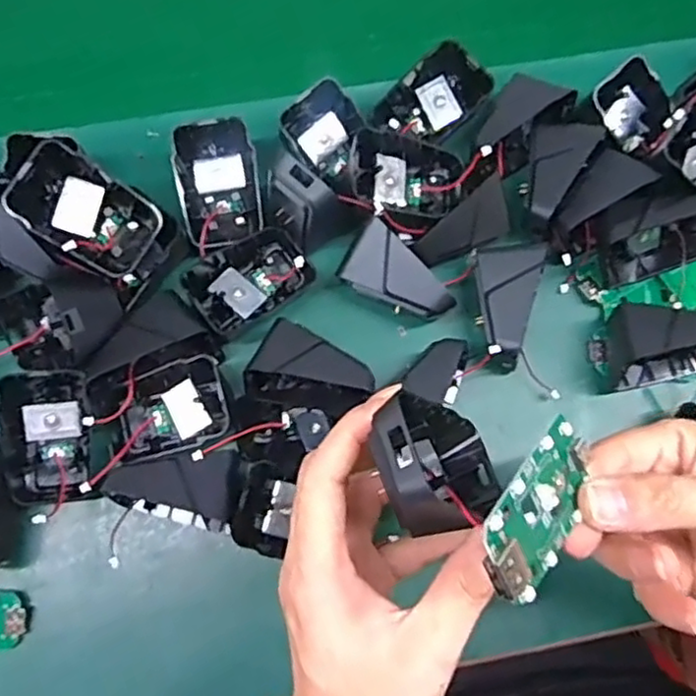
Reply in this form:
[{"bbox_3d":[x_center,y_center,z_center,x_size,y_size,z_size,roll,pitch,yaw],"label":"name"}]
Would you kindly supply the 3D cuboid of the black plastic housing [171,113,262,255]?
[{"bbox_3d":[-0.074,-0.094,0.392,0.045,0.022,0.068,-13,102,-4],"label":"black plastic housing"}]

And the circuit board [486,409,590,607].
[{"bbox_3d":[0.060,0.049,0.206,0.064,0.005,0.030,-38,106,-42],"label":"circuit board"}]

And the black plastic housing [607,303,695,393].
[{"bbox_3d":[0.186,-0.006,0.382,0.084,0.044,0.044,-12,80,-3],"label":"black plastic housing"}]

